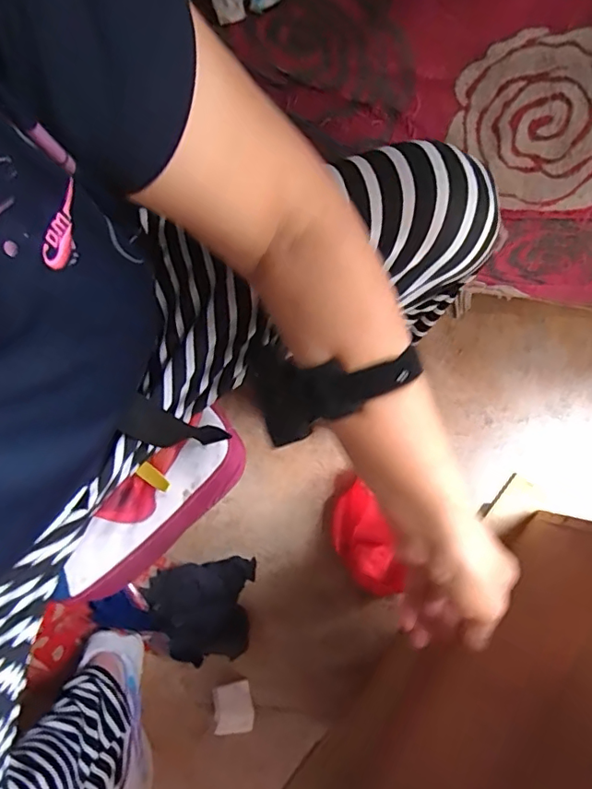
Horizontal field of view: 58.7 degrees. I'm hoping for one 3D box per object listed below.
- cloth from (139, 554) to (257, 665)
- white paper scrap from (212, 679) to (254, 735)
[{"bbox_3d":[-0.140,0.310,0.749,0.158,0.049,0.128,-7,80,0],"label":"cloth"},{"bbox_3d":[-0.086,0.436,0.726,0.053,0.035,0.069,-7,80,0],"label":"white paper scrap"}]

